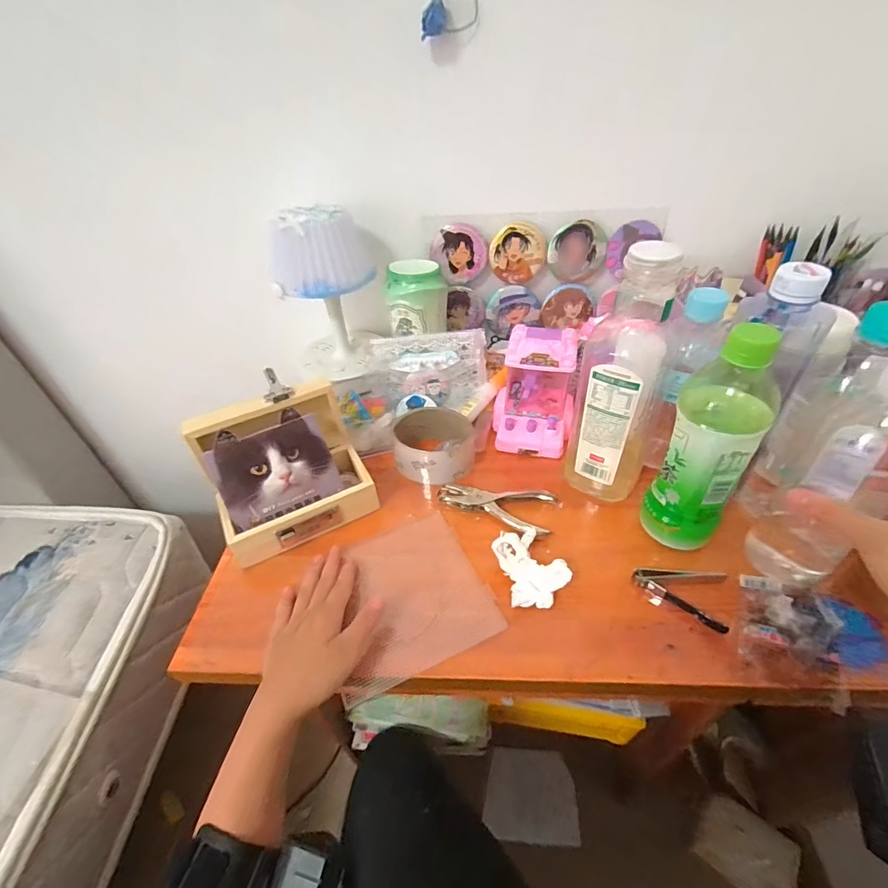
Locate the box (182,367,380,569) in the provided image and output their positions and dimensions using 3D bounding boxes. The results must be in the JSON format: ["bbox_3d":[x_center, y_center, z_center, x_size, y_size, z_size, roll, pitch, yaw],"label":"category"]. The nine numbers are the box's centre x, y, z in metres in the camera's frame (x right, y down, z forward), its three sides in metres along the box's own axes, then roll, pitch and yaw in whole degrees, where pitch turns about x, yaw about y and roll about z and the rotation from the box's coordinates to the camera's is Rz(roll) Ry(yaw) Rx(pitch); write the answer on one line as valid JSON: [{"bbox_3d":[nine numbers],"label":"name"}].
[{"bbox_3d":[-0.159,0.024,0.450,0.145,0.125,0.103,-23,45,-20],"label":"box"}]

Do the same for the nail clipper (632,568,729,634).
[{"bbox_3d":[0.207,0.131,0.391,0.075,0.012,0.055,12,44,17],"label":"nail clipper"}]

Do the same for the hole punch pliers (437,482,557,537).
[{"bbox_3d":[0.056,0.060,0.475,0.119,0.016,0.054,15,45,20],"label":"hole punch pliers"}]

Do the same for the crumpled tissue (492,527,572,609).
[{"bbox_3d":[0.080,0.113,0.406,0.053,0.024,0.071,-12,42,-8],"label":"crumpled tissue"}]

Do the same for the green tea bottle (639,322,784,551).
[{"bbox_3d":[0.222,0.004,0.373,0.064,0.218,0.058,24,49,28],"label":"green tea bottle"}]

